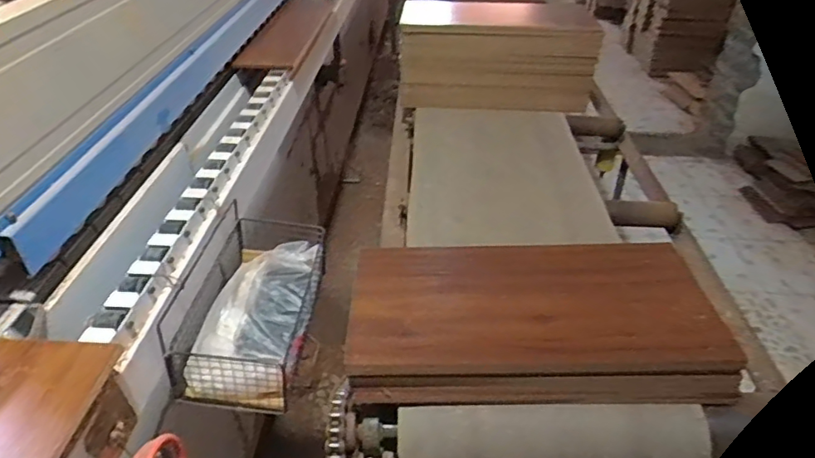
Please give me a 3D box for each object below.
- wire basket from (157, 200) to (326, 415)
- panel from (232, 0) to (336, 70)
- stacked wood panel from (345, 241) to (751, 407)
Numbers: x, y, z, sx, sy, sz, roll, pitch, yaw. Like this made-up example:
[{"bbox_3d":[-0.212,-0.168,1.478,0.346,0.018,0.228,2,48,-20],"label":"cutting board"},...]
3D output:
[{"bbox_3d":[-0.198,0.081,0.704,0.128,0.124,0.272,3,38,3],"label":"wire basket"},{"bbox_3d":[-0.281,-0.494,1.313,0.129,0.020,0.644,6,35,-3],"label":"panel"},{"bbox_3d":[0.174,0.124,0.770,0.486,0.079,0.254,2,38,1],"label":"stacked wood panel"}]

